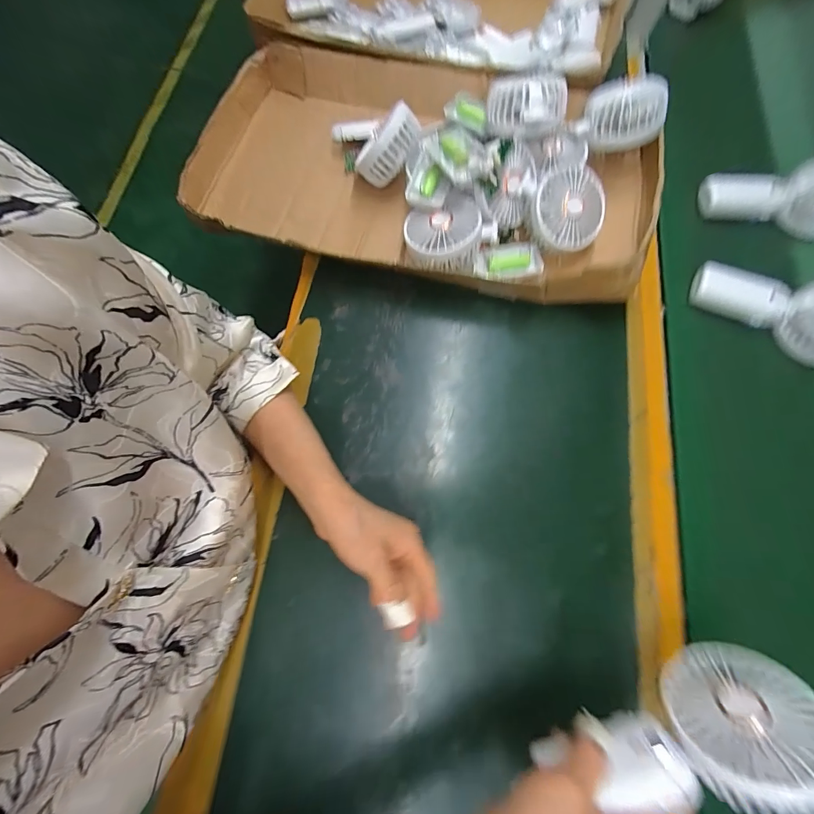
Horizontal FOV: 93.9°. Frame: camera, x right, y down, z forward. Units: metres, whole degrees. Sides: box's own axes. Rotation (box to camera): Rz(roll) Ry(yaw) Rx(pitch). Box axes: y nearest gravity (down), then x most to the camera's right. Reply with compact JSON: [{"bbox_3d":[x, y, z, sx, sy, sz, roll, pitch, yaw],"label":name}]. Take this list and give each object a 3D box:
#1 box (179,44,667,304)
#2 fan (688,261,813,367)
[{"bbox_3d":[0.020,-0.307,0.451,0.546,0.097,0.315,12,73,4],"label":"box"},{"bbox_3d":[0.417,-0.110,0.440,0.182,0.067,0.085,25,74,8],"label":"fan"}]

